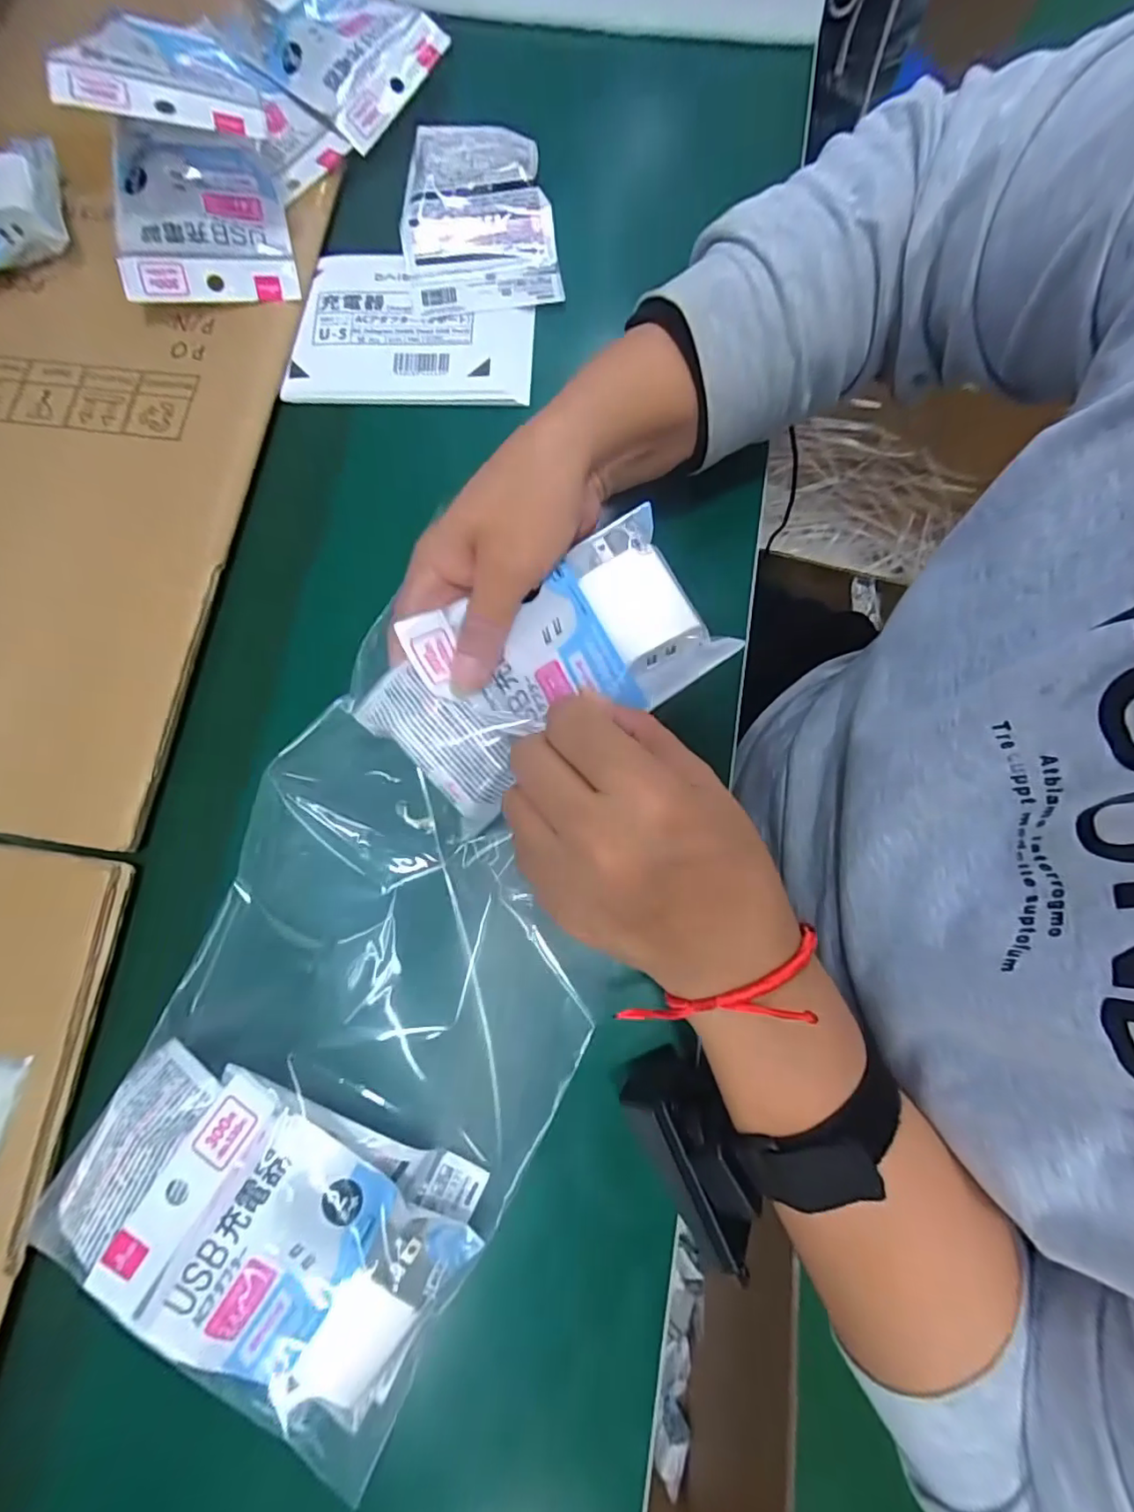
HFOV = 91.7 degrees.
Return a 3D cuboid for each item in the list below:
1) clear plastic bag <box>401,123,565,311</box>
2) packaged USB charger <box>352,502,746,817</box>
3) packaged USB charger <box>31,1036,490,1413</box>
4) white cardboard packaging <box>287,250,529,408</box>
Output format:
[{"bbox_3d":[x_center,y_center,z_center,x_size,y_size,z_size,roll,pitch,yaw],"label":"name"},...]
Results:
[{"bbox_3d":[-0.058,-0.348,0.355,0.095,0.031,0.114,-9,78,1],"label":"clear plastic bag"},{"bbox_3d":[-0.017,-0.040,0.252,0.157,0.022,0.086,-28,77,10],"label":"packaged USB charger"},{"bbox_3d":[-0.132,0.201,0.242,0.163,0.037,0.097,27,81,7],"label":"packaged USB charger"},{"bbox_3d":[-0.097,-0.272,0.352,0.151,0.010,0.104,4,76,2],"label":"white cardboard packaging"}]

